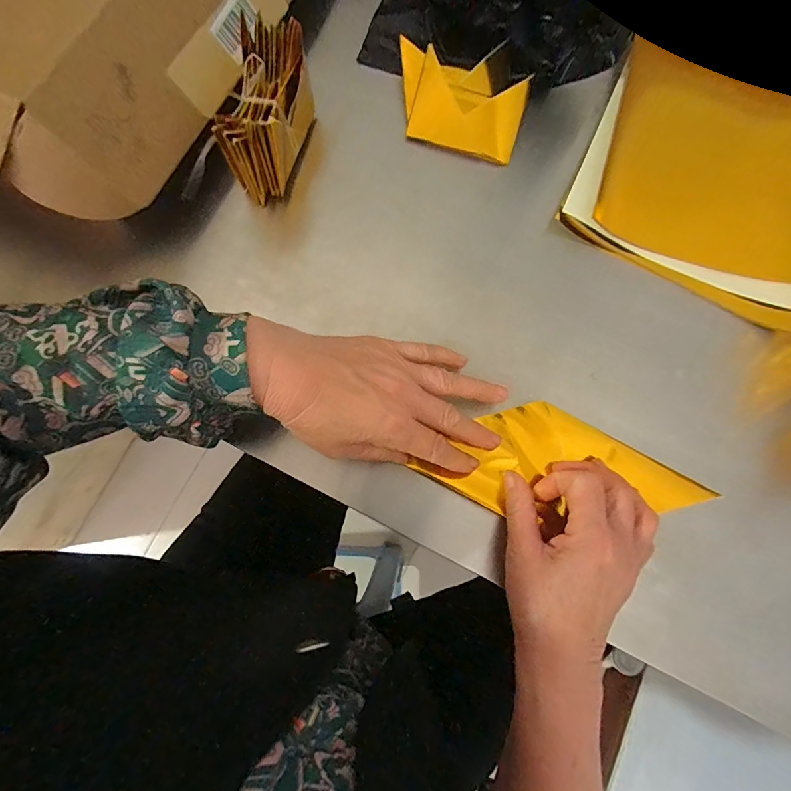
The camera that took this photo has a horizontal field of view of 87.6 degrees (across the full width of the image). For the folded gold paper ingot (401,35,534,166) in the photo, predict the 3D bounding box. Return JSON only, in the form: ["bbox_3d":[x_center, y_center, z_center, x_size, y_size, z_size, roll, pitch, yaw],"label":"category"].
[{"bbox_3d":[0.059,-0.274,0.379,0.117,0.032,0.090,12,79,3],"label":"folded gold paper ingot"}]

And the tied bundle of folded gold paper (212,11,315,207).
[{"bbox_3d":[-0.103,-0.227,0.342,0.047,0.082,0.113,9,79,2],"label":"tied bundle of folded gold paper"}]

